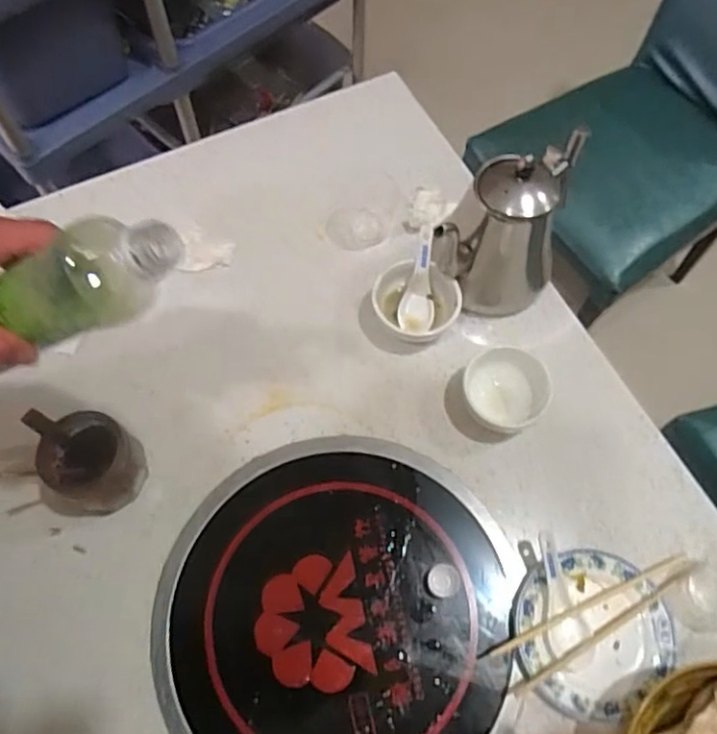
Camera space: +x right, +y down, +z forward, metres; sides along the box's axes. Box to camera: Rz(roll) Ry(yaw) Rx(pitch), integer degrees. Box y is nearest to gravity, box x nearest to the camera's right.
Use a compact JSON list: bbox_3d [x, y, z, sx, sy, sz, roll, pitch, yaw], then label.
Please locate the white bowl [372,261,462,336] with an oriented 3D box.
[{"bbox_3d":[0.066,-0.072,0.728,0.097,0.052,0.091,1,66,-2],"label":"white bowl"}]

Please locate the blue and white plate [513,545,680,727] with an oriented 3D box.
[{"bbox_3d":[0.224,0.256,0.606,0.146,0.022,0.134,1,66,-2],"label":"blue and white plate"}]

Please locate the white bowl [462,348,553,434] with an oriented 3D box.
[{"bbox_3d":[0.163,0.027,0.696,0.091,0.056,0.083,1,66,-2],"label":"white bowl"}]

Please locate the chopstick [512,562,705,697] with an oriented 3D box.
[{"bbox_3d":[0.248,0.250,0.603,0.238,0.014,0.012,-27,70,-13],"label":"chopstick"}]

